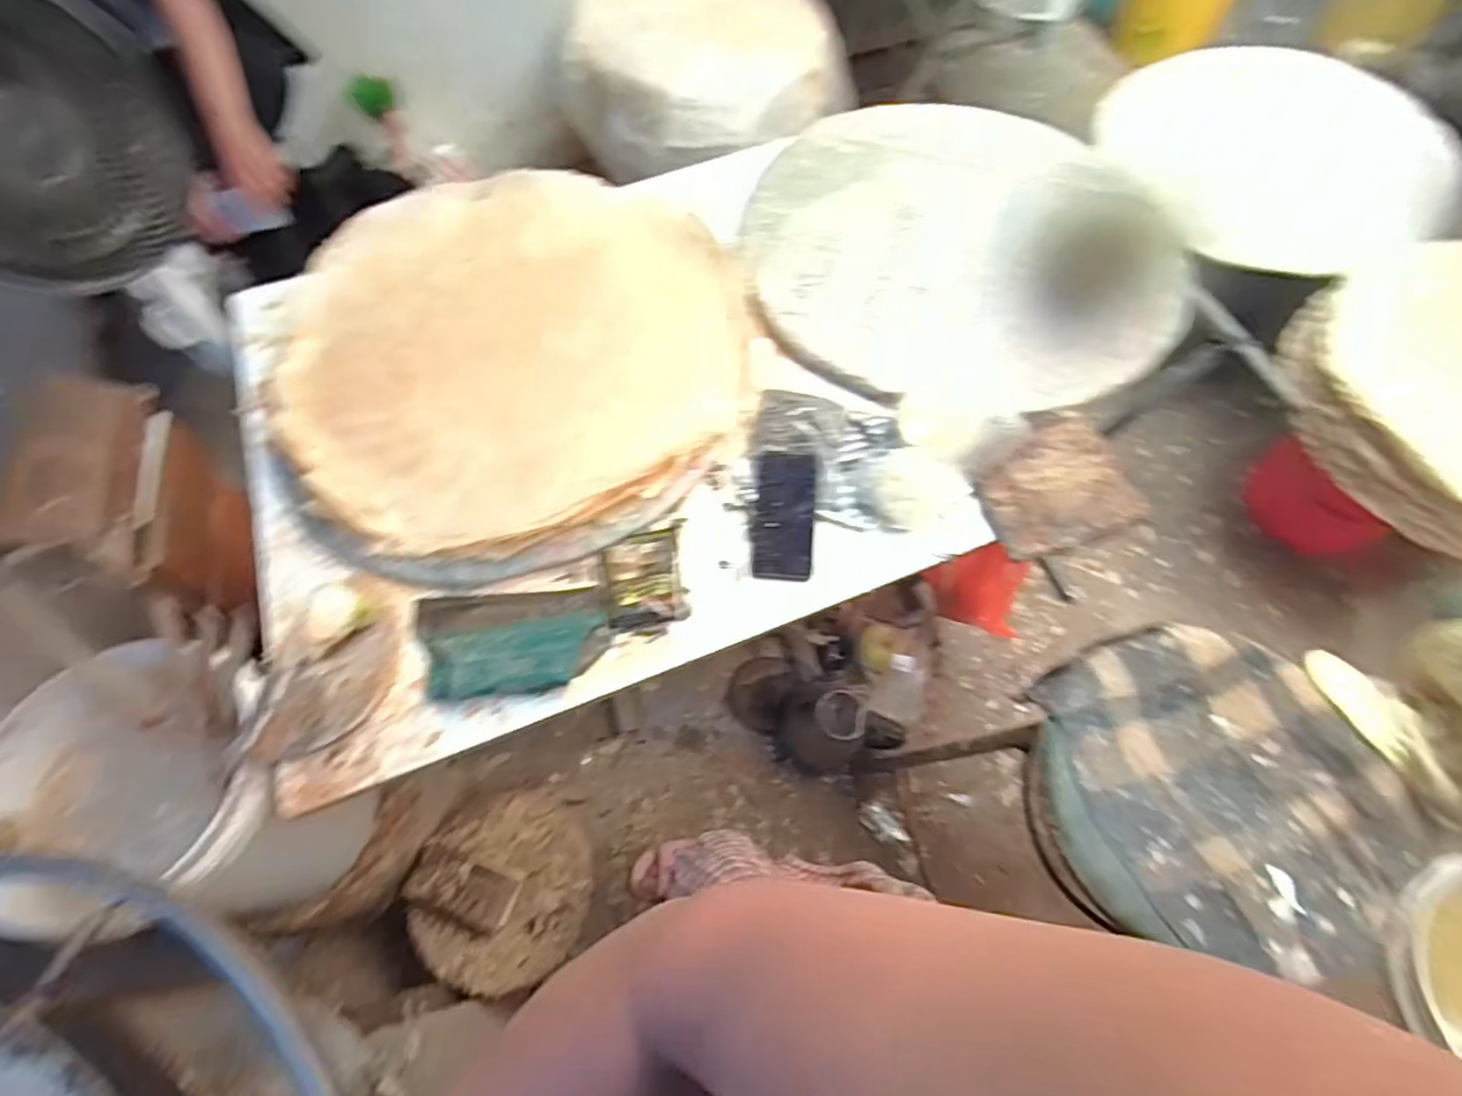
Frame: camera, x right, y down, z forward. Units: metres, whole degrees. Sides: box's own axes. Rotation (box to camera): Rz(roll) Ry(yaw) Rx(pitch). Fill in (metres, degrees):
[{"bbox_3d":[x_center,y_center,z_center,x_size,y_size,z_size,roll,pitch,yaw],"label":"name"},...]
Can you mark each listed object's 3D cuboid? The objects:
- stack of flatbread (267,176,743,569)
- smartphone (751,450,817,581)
[{"bbox_3d":[-0.293,-0.274,0.923,0.588,0.042,0.609,-10,63,-2],"label":"stack of flatbread"},{"bbox_3d":[0.063,-0.040,0.810,0.067,0.013,0.161,2,64,4],"label":"smartphone"}]

